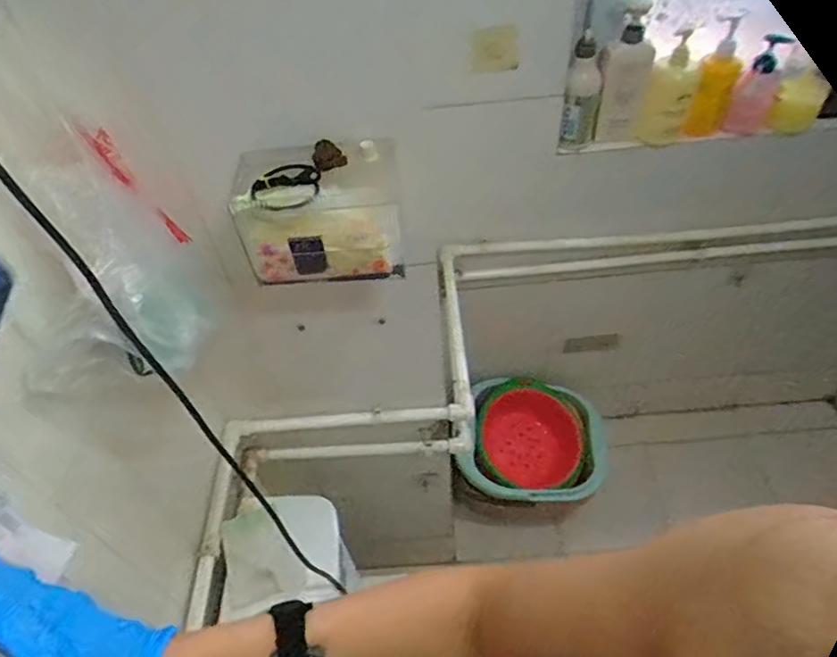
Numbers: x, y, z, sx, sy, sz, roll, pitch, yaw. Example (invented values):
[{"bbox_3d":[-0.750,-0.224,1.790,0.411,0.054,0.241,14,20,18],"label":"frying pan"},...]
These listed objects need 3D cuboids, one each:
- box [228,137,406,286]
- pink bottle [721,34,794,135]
[{"bbox_3d":[-0.100,-0.122,0.616,0.164,0.121,0.089,-6,48,0],"label":"box"},{"bbox_3d":[0.675,-0.475,1.166,0.075,0.186,0.094,24,55,24],"label":"pink bottle"}]

